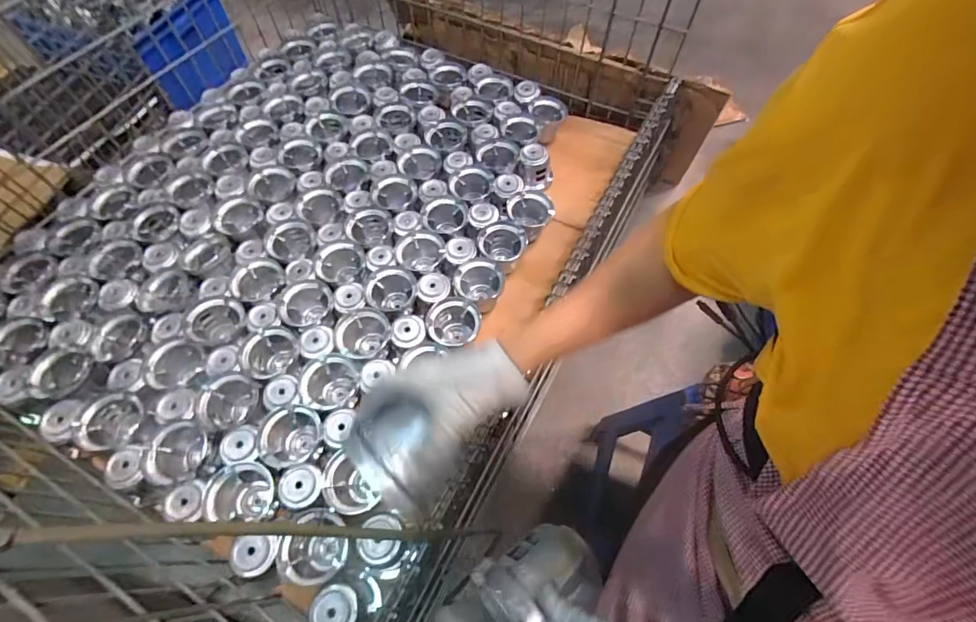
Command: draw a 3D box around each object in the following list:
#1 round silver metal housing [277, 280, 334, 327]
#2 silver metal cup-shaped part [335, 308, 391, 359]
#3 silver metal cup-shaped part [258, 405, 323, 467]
[{"bbox_3d":[-0.328,-0.005,0.795,0.087,0.066,0.092,0,62,-1],"label":"round silver metal housing"},{"bbox_3d":[-0.215,0.052,0.776,0.094,0.076,0.086,0,62,-1],"label":"silver metal cup-shaped part"},{"bbox_3d":[-0.304,0.202,0.691,0.089,0.069,0.095,0,62,-1],"label":"silver metal cup-shaped part"}]

